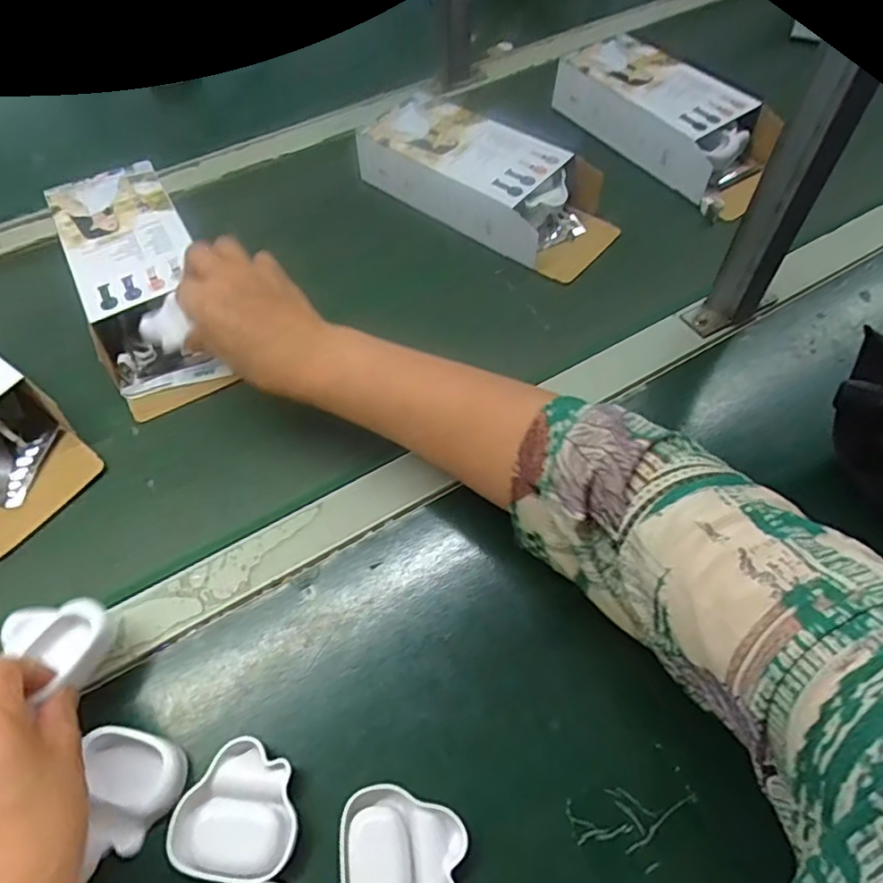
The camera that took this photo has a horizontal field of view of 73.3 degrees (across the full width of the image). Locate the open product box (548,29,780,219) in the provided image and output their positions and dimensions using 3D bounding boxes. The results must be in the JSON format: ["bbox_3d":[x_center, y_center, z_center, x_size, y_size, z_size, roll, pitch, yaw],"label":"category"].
[{"bbox_3d":[0.223,-0.322,0.588,0.093,0.059,0.230,-30,61,-17],"label":"open product box"}]

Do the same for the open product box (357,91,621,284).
[{"bbox_3d":[0.043,-0.244,0.555,0.242,0.058,0.093,35,66,20],"label":"open product box"}]

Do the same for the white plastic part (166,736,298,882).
[{"bbox_3d":[-0.104,0.196,0.310,0.060,0.011,0.061,25,63,15],"label":"white plastic part"}]

